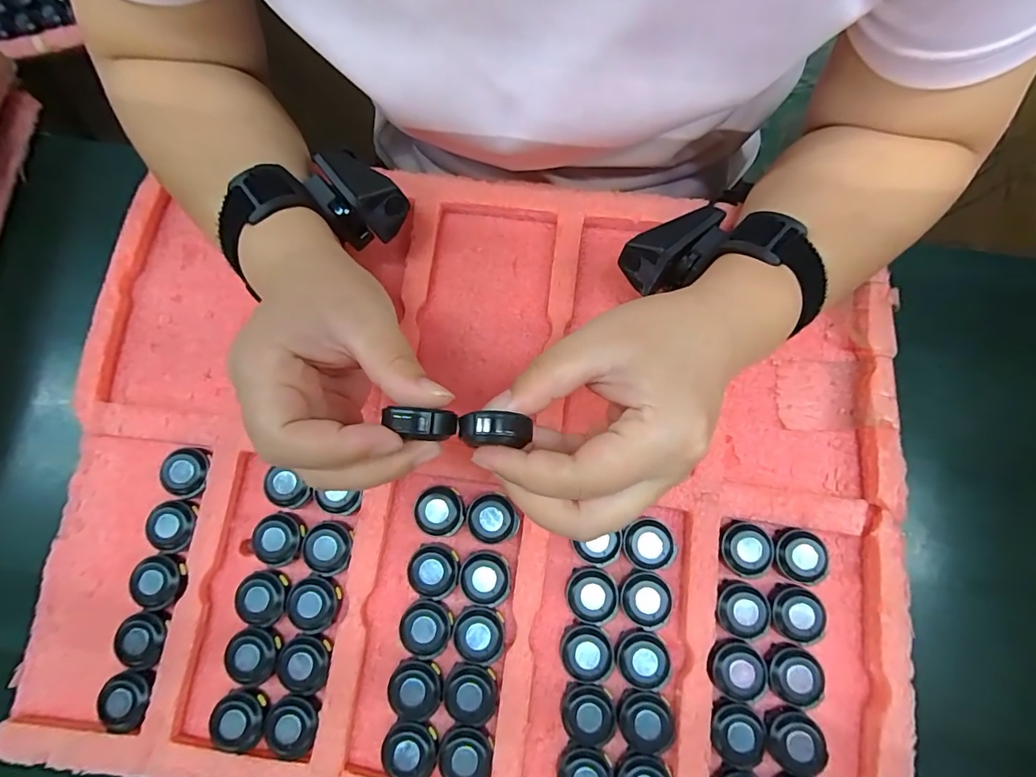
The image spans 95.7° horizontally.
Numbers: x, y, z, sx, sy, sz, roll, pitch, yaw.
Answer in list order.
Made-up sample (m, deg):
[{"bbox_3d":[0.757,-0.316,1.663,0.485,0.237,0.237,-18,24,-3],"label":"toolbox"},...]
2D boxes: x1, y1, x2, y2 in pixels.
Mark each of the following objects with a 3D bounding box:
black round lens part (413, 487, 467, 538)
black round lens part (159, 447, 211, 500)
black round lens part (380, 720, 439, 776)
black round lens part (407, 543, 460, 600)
[{"bbox_3d":[-0.047,0.074,0.281,0.029,0.011,0.028,0,77,1],"label":"black round lens part"},{"bbox_3d":[-0.207,0.053,0.291,0.035,0.016,0.032,0,77,1],"label":"black round lens part"},{"bbox_3d":[-0.059,0.198,0.256,0.030,0.011,0.028,0,77,1],"label":"black round lens part"},{"bbox_3d":[-0.050,0.108,0.277,0.029,0.013,0.029,0,77,1],"label":"black round lens part"}]

